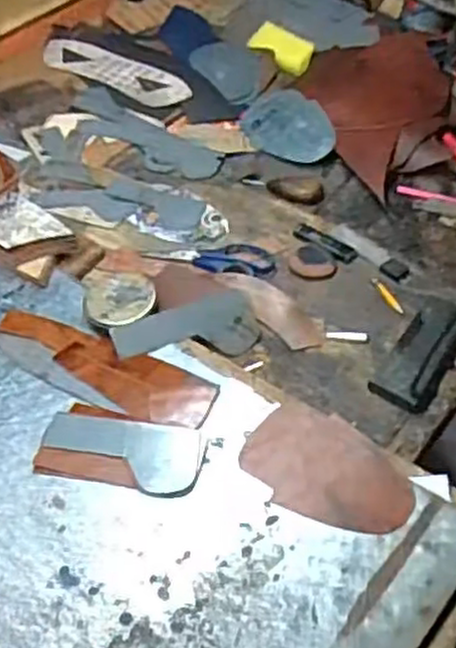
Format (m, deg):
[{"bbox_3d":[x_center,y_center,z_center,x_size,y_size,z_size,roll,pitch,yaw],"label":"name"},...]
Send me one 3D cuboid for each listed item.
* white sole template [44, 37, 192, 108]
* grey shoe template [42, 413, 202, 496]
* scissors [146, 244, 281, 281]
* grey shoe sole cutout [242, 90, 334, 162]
[{"bbox_3d":[-0.177,-0.395,1.162,0.282,0.007,0.083,27,58,23],"label":"white sole template"},{"bbox_3d":[-0.097,0.115,0.673,0.147,0.004,0.066,6,52,10],"label":"grey shoe template"},{"bbox_3d":[-0.016,-0.080,0.881,0.151,0.006,0.062,9,47,12],"label":"scissors"},{"bbox_3d":[0.086,-0.288,1.085,0.115,0.007,0.168,-19,51,-1],"label":"grey shoe sole cutout"}]

